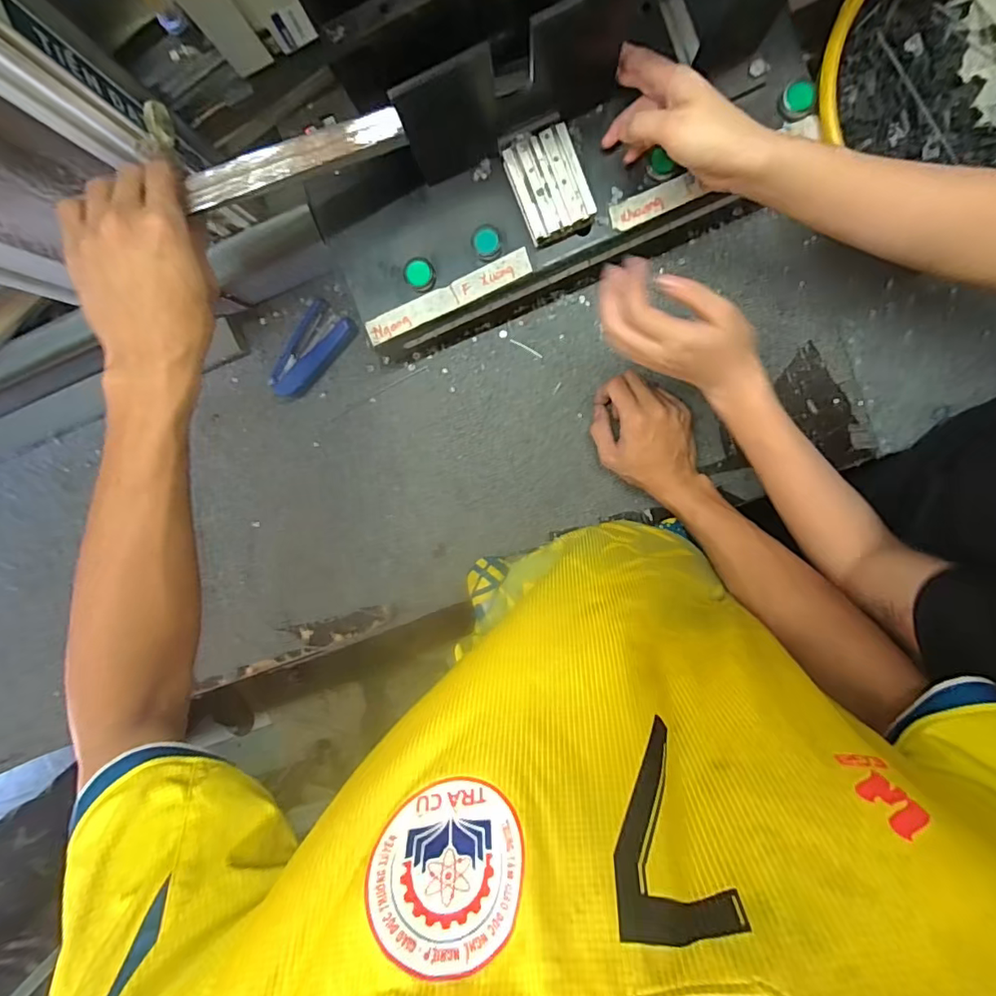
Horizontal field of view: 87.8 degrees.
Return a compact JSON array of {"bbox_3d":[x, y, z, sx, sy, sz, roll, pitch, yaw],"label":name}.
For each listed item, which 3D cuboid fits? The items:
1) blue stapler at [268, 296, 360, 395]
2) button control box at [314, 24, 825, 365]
[{"bbox_3d":[-0.213,-0.164,0.580,0.062,0.025,0.111,38,98,-2],"label":"blue stapler"},{"bbox_3d":[0.066,-0.277,0.509,0.446,0.099,0.140,-17,96,6],"label":"button control box"}]

